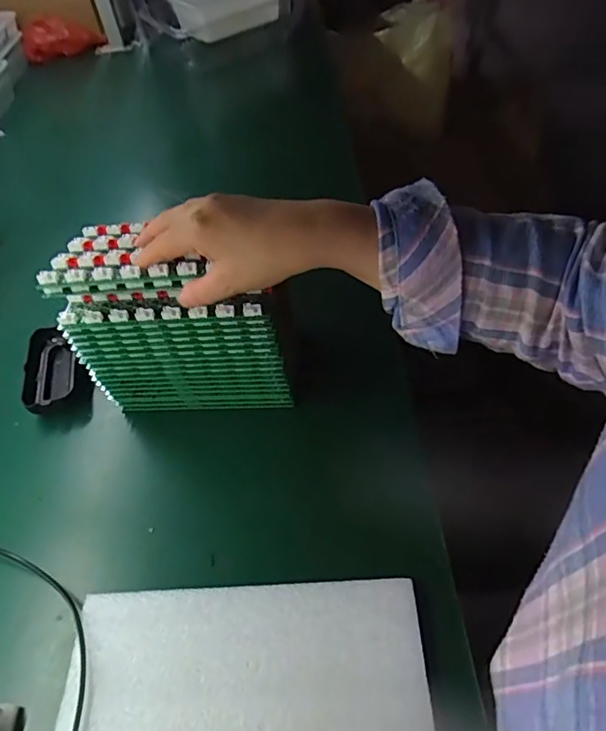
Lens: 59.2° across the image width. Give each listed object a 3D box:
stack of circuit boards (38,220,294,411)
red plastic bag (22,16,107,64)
[{"bbox_3d":[-0.106,-0.050,0.485,0.175,0.163,0.104,-2,52,4],"label":"stack of circuit boards"},{"bbox_3d":[-0.494,-0.668,1.100,0.162,0.083,0.023,-8,52,-1],"label":"red plastic bag"}]

